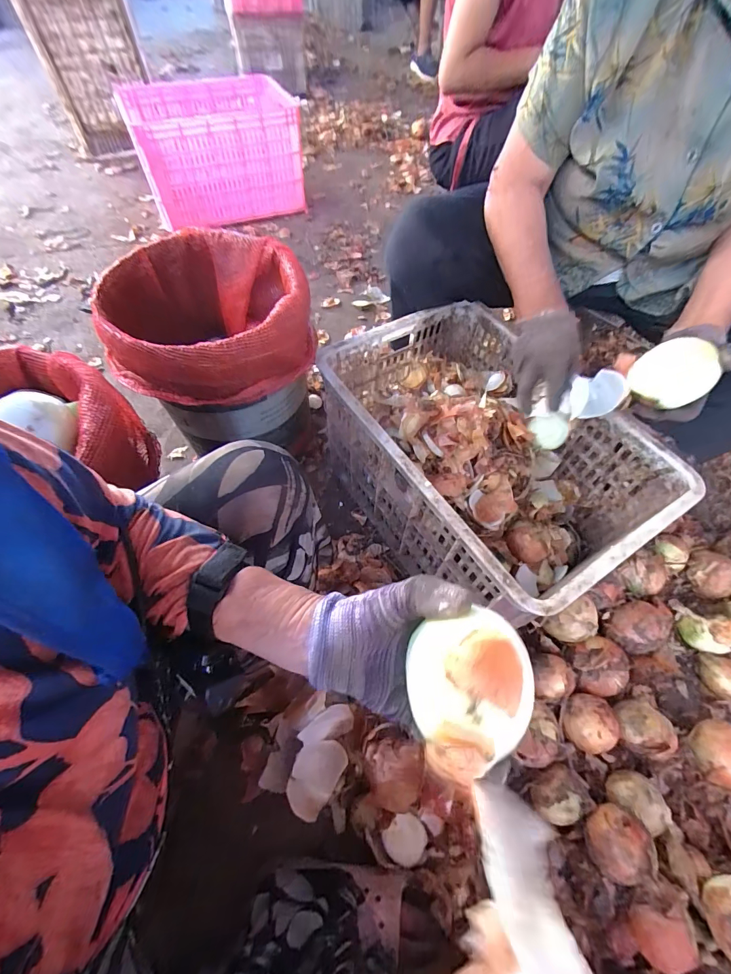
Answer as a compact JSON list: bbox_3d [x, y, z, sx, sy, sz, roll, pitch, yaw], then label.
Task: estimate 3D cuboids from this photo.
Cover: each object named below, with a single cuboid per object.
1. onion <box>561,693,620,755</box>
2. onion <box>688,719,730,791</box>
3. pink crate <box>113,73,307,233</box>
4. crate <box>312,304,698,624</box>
[{"bbox_3d":[0.337,0.359,0.579,0.067,0.055,0.074,-6,61,-6],"label":"onion"},{"bbox_3d":[0.529,0.400,0.572,0.065,0.061,0.088,5,60,0],"label":"onion"},{"bbox_3d":[-0.500,-1.161,1.325,0.532,0.278,0.423,-14,62,-11],"label":"pink crate"},{"bbox_3d":[0.191,-0.048,0.700,0.359,0.263,0.520,-29,65,-18],"label":"crate"}]

